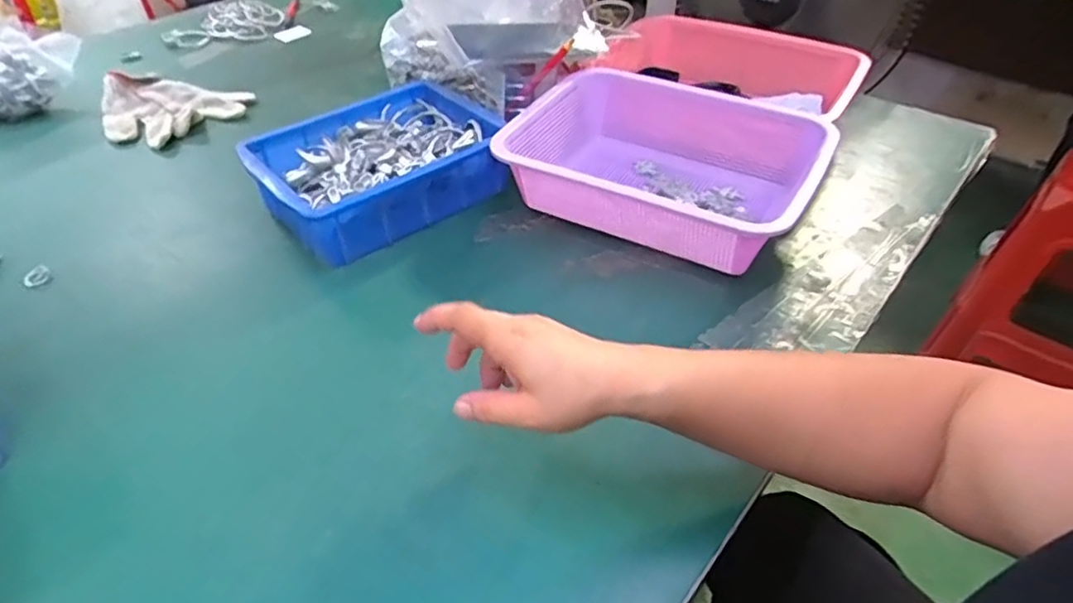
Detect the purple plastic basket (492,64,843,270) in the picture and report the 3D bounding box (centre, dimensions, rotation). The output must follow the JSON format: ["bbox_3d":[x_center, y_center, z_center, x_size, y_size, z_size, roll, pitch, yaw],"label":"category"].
[{"bbox_3d":[0.135,-0.148,0.696,0.301,0.089,0.259,22,45,22],"label":"purple plastic basket"}]

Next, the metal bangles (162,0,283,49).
[{"bbox_3d":[-0.526,-0.471,1.102,0.188,0.035,0.155,-11,42,-14],"label":"metal bangles"}]

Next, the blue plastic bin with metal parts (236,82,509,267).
[{"bbox_3d":[-0.170,-0.147,0.715,0.250,0.089,0.183,-27,49,-30],"label":"blue plastic bin with metal parts"}]

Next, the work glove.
[{"bbox_3d":[-0.491,-0.253,0.863,0.186,0.040,0.150,10,41,9],"label":"work glove"}]

